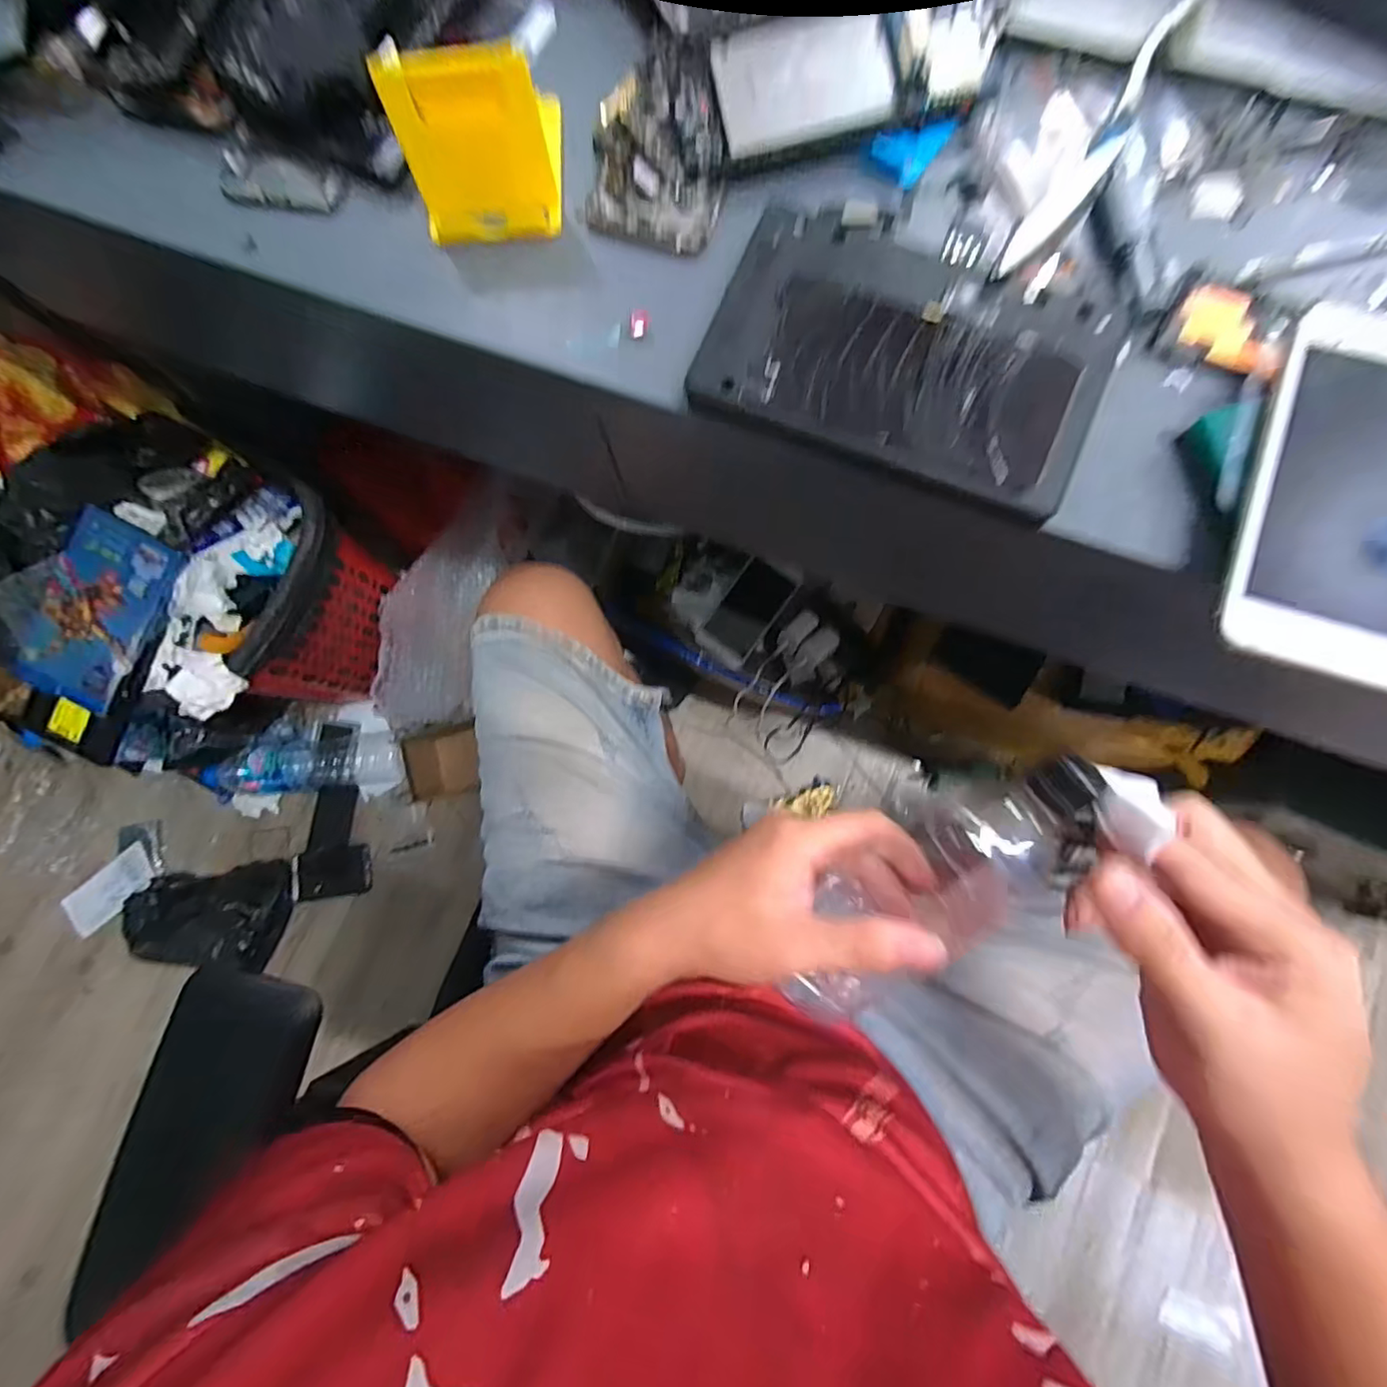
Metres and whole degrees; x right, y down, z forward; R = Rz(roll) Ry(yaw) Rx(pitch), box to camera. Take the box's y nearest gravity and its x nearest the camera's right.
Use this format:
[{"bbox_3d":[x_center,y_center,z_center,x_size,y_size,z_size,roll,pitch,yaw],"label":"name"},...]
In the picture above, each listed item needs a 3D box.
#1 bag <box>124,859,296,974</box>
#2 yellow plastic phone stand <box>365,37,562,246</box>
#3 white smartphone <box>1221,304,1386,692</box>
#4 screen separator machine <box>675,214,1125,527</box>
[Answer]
[{"bbox_3d":[-0.801,0.374,0.959,0.264,0.042,0.181,-3,81,3],"label":"bag"},{"bbox_3d":[-0.108,-0.282,0.289,0.071,0.057,0.074,-7,81,2],"label":"yellow plastic phone stand"},{"bbox_3d":[0.273,-0.082,0.239,0.078,0.008,0.158,19,83,6],"label":"white smartphone"},{"bbox_3d":[0.100,-0.162,0.273,0.177,0.012,0.116,23,83,7],"label":"screen separator machine"}]

